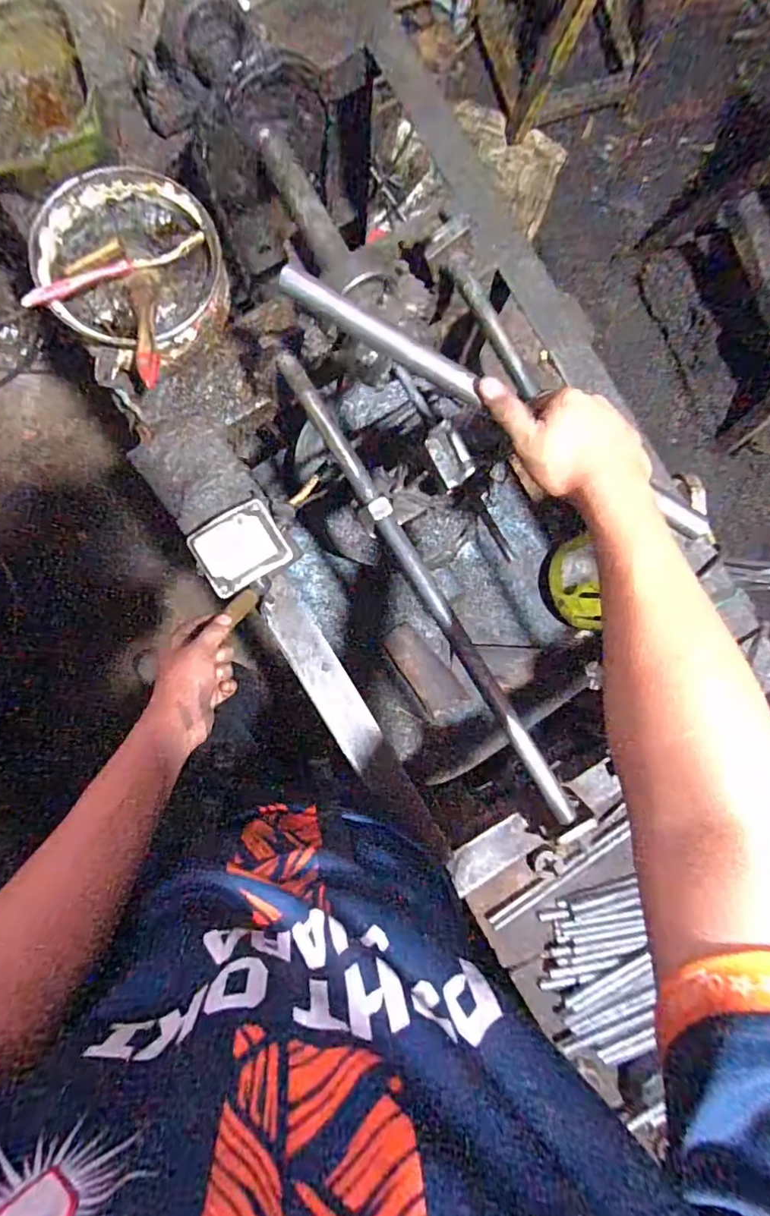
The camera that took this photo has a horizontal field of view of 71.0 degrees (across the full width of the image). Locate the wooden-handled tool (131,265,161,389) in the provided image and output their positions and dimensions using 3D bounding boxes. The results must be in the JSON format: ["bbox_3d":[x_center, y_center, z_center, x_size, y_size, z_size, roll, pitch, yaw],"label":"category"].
[{"bbox_3d":[-0.230,-0.273,0.519,0.024,0.018,0.145,-10,68,-4],"label":"wooden-handled tool"}]

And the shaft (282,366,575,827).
[{"bbox_3d":[0.044,-0.017,0.542,0.022,0.020,0.532,-32,91,-4],"label":"shaft"}]

